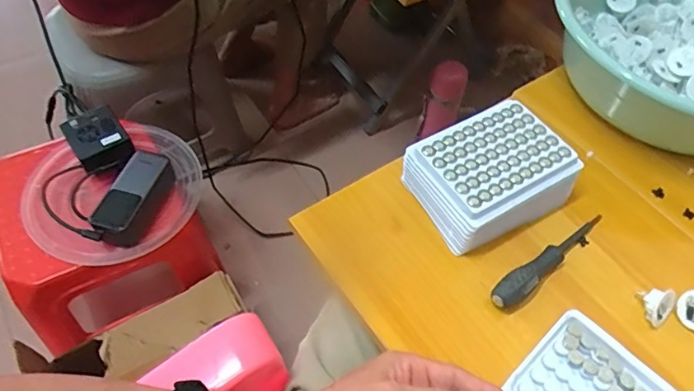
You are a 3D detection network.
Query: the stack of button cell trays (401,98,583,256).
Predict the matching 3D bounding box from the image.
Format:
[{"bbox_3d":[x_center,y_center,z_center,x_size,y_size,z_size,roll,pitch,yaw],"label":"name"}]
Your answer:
[{"bbox_3d":[0.128,-0.018,0.477,0.136,0.059,0.099,-23,60,-18],"label":"stack of button cell trays"}]

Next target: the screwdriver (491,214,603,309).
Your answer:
[{"bbox_3d":[0.177,0.054,0.452,0.145,0.020,0.022,-33,63,-23],"label":"screwdriver"}]

